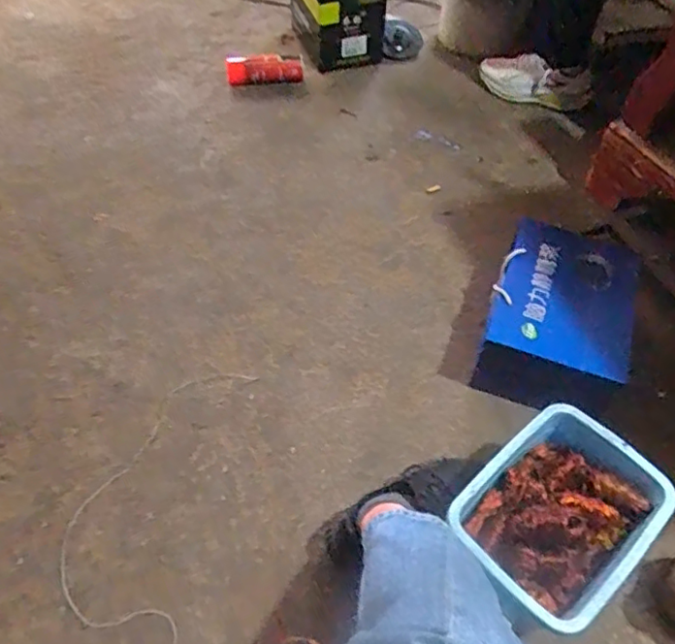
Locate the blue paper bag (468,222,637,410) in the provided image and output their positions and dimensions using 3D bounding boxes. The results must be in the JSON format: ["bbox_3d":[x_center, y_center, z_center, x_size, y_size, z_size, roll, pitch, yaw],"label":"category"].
[{"bbox_3d":[0.390,-0.017,1.047,0.237,0.145,0.324,19,55,12],"label":"blue paper bag"}]

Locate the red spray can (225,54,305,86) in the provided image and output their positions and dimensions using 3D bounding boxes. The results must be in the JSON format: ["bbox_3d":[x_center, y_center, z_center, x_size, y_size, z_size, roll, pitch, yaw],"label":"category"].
[{"bbox_3d":[-0.203,-0.711,1.662,0.210,0.064,0.079,-9,54,-5],"label":"red spray can"}]

